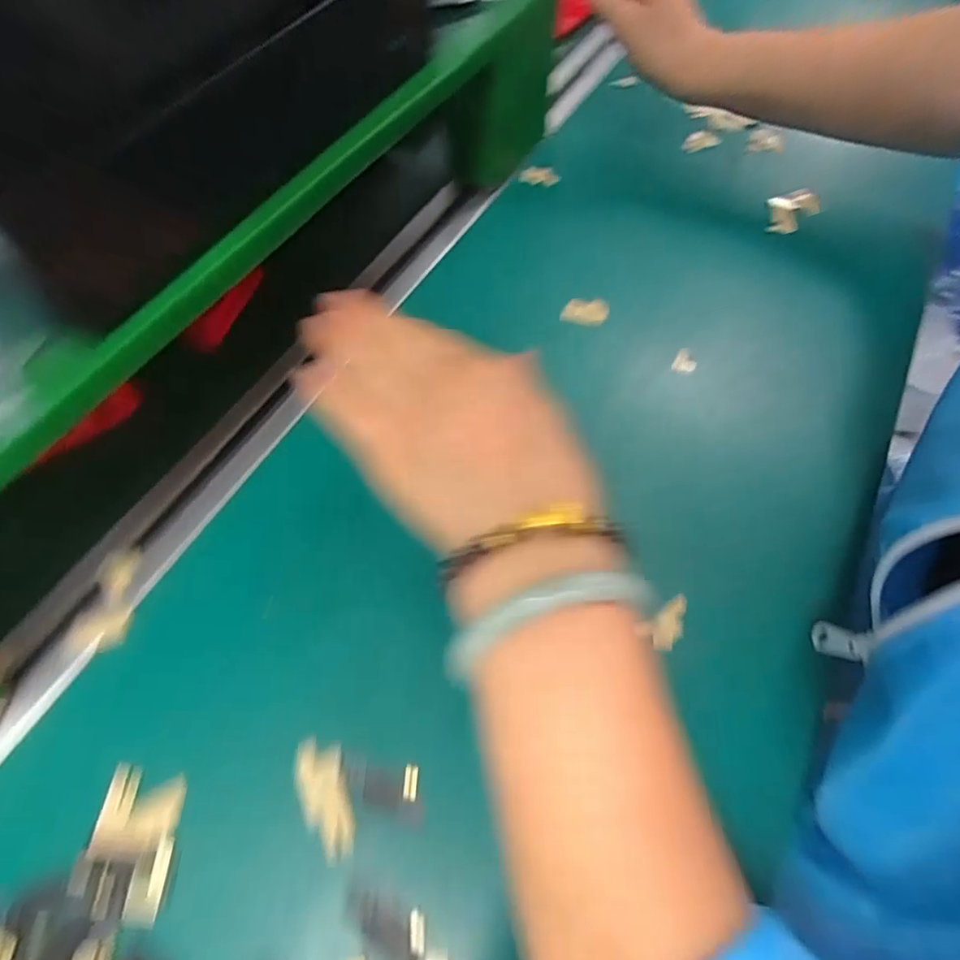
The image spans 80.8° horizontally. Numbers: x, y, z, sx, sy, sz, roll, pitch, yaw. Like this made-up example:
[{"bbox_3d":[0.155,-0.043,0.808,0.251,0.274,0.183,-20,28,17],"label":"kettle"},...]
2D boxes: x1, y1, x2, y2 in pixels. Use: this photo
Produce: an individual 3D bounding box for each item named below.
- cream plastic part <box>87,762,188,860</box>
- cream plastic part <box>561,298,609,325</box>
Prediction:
[{"bbox_3d":[-0.140,0.136,0.232,0.031,0.004,0.032,2,62,2],"label":"cream plastic part"},{"bbox_3d":[0.069,-0.111,0.368,0.029,0.013,0.011,9,63,5],"label":"cream plastic part"}]

